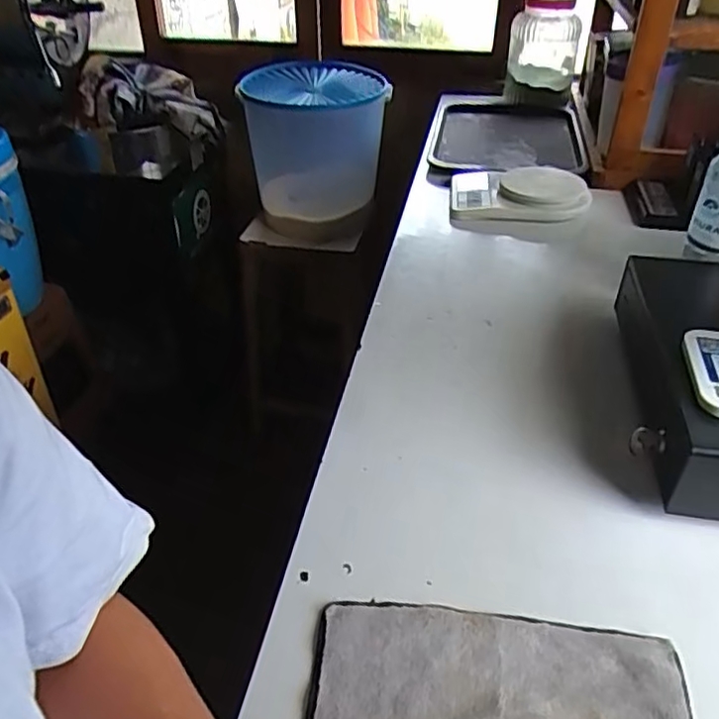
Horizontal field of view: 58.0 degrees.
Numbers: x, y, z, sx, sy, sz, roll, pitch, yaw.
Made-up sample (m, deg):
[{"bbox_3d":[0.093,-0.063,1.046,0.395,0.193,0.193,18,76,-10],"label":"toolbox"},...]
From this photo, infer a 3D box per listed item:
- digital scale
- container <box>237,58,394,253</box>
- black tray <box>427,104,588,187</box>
[{"bbox_3d":[0.274,-0.281,1.112,0.229,0.042,0.199,3,37,7],"label":"digital scale"},{"bbox_3d":[-0.102,-0.487,1.549,0.315,0.347,0.263,-2,38,-2],"label":"container"},{"bbox_3d":[0.307,-0.467,1.359,0.298,0.032,0.460,6,37,11],"label":"black tray"}]

